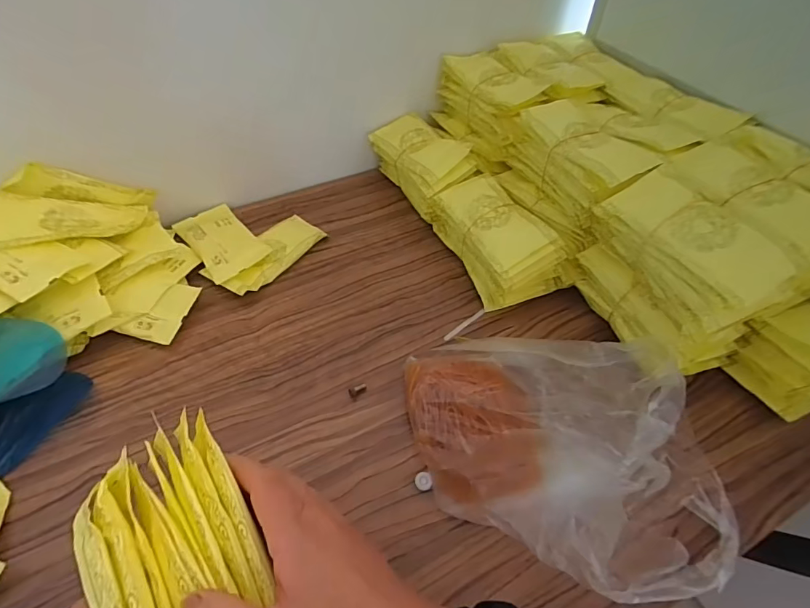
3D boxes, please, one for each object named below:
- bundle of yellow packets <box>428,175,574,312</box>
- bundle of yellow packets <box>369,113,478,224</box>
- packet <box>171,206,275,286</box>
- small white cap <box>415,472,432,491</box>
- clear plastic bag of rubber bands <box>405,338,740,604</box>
[{"bbox_3d":[0.129,-0.089,0.604,0.112,0.090,0.175,-17,52,-14],"label":"bundle of yellow packets"},{"bbox_3d":[0.026,-0.216,0.703,0.087,0.102,0.181,-24,54,-19],"label":"bundle of yellow packets"},{"bbox_3d":[-0.264,-0.092,0.642,0.083,0.008,0.170,-28,49,-29],"label":"packet"},{"bbox_3d":[0.018,0.172,0.434,0.016,0.004,0.016,0,50,0],"label":"small white cap"},{"bbox_3d":[0.146,0.128,0.415,0.307,0.092,0.230,8,50,7],"label":"clear plastic bag of rubber bands"}]

